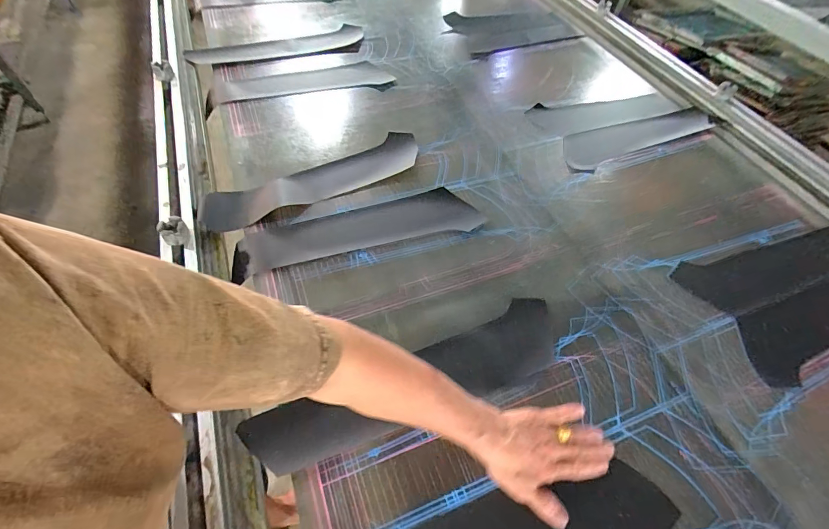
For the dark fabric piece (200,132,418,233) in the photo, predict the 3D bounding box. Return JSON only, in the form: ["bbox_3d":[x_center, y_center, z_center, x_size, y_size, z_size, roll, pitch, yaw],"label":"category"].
[{"bbox_3d":[-0.187,-0.167,0.744,0.441,0.018,0.108,-24,61,-18],"label":"dark fabric piece"}]

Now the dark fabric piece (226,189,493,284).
[{"bbox_3d":[-0.104,-0.069,0.700,0.438,0.017,0.102,-13,63,-8],"label":"dark fabric piece"}]

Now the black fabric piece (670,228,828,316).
[{"bbox_3d":[0.655,0.010,0.685,0.395,0.009,0.103,-11,58,-11],"label":"black fabric piece"}]

